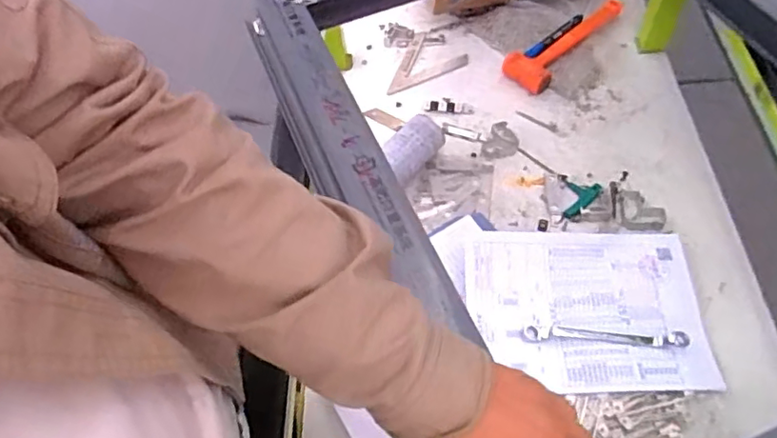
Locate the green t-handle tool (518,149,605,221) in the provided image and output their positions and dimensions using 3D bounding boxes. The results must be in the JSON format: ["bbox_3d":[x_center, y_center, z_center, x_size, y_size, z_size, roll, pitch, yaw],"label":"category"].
[{"bbox_3d":[0.243,-0.054,0.883,0.142,0.014,0.071,32,65,23],"label":"green t-handle tool"}]

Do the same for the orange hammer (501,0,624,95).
[{"bbox_3d":[0.323,-0.328,1.035,0.295,0.038,0.074,-41,62,-20],"label":"orange hammer"}]

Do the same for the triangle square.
[{"bbox_3d":[0.055,-0.268,1.049,0.108,0.012,0.158,33,65,24],"label":"triangle square"}]

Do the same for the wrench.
[{"bbox_3d":[0.265,0.144,0.715,0.194,0.006,0.021,2,57,6],"label":"wrench"}]

